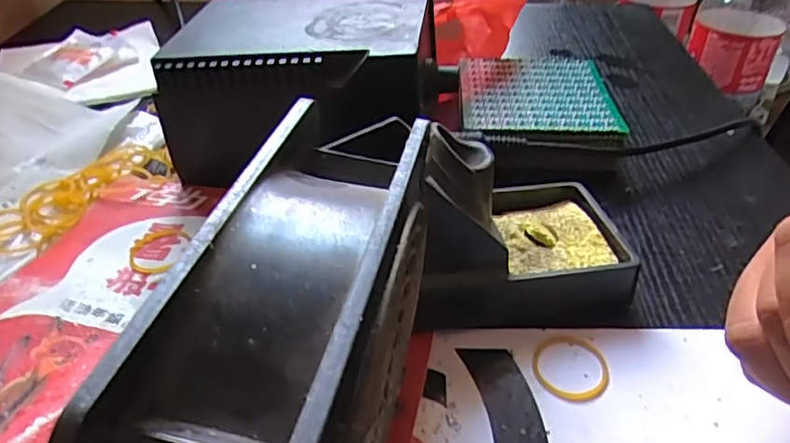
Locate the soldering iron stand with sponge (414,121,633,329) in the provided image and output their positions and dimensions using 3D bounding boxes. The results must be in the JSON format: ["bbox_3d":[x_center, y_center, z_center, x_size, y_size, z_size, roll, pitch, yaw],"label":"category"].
[{"bbox_3d":[0.056,-0.004,0.266,0.105,0.073,0.073,-5,40,-8],"label":"soldering iron stand with sponge"}]

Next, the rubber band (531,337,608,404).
[{"bbox_3d":[0.073,0.060,0.245,0.030,0.004,0.032,1,40,-1],"label":"rubber band"}]

